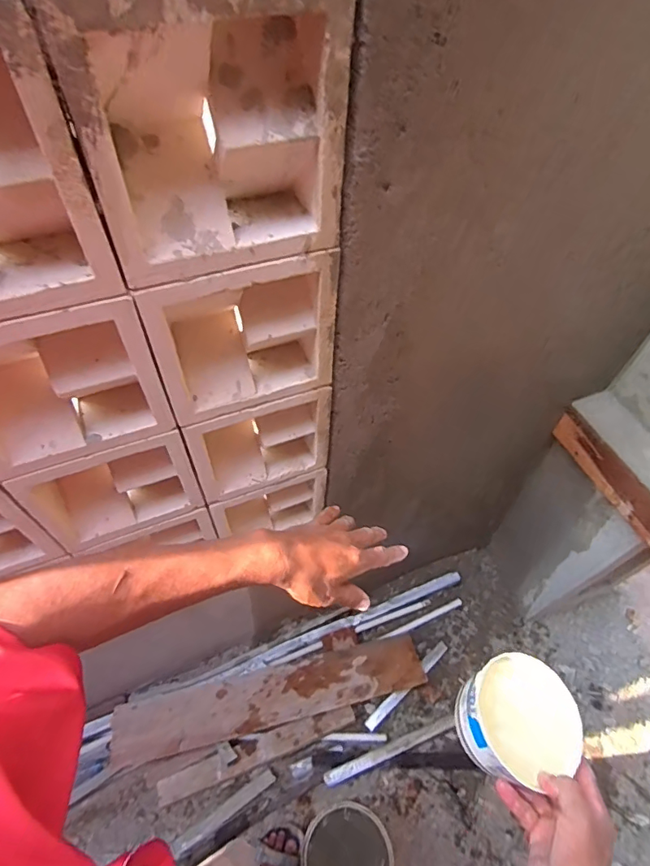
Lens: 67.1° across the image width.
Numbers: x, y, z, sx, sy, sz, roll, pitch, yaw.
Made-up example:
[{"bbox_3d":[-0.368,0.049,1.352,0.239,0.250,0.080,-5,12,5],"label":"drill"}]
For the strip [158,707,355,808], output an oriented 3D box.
[{"bbox_3d":[-0.162,0.779,1.200,0.480,0.011,0.064,-17,77,-12],"label":"strip"}]

